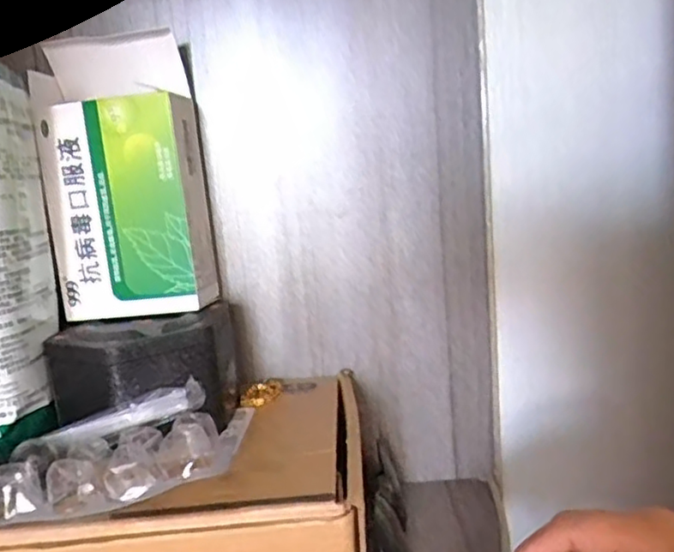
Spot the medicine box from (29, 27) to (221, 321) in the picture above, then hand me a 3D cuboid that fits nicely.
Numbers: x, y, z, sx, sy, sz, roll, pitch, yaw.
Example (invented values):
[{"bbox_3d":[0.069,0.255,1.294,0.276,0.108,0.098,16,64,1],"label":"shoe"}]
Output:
[{"bbox_3d":[-0.141,-0.064,0.424,0.102,0.172,0.054,-5,9,0],"label":"medicine box"}]

